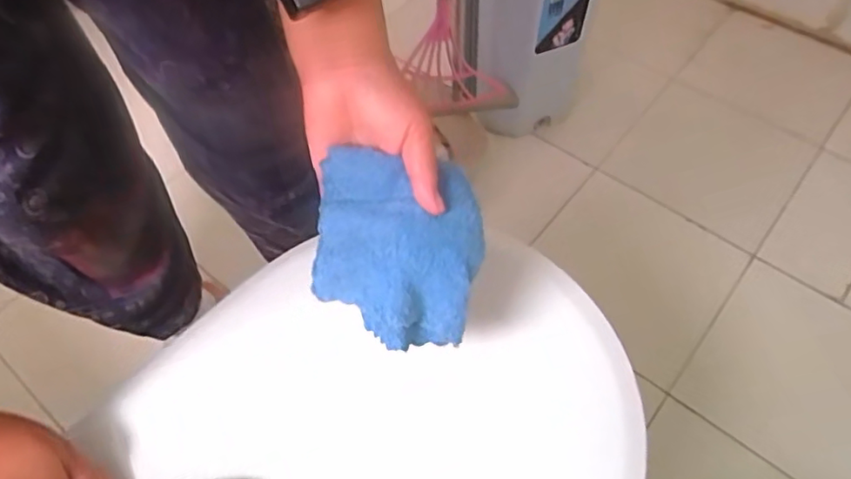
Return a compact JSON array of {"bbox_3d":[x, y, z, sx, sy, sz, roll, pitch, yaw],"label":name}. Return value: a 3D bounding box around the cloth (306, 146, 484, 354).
[{"bbox_3d":[-0.019,0.007,0.394,0.107,0.072,0.104,6,59,8],"label":"cloth"}]

